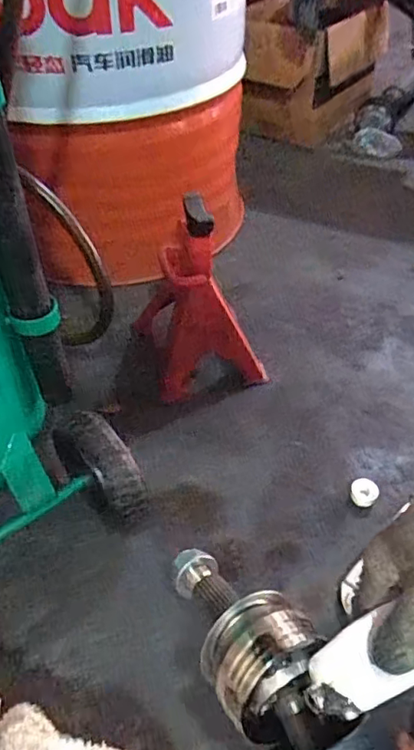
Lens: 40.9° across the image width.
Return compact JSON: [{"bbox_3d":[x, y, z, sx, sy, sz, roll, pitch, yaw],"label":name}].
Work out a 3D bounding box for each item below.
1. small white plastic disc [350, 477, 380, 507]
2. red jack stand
[{"bbox_3d":[0.206,0.151,0.724,0.037,0.014,0.033,-28,51,-25],"label":"small white plastic disc"},{"bbox_3d":[-0.014,-0.116,0.839,0.168,0.301,0.183,-15,46,-14],"label":"red jack stand"}]

